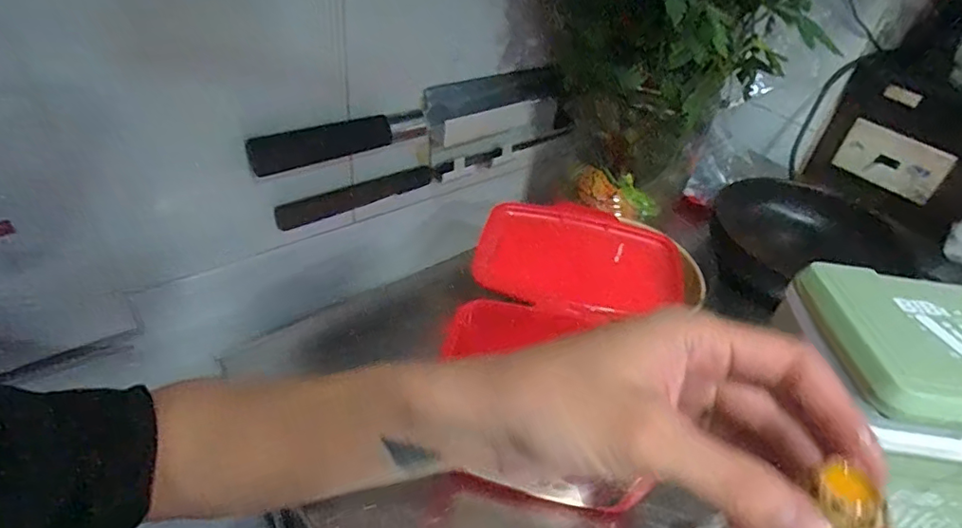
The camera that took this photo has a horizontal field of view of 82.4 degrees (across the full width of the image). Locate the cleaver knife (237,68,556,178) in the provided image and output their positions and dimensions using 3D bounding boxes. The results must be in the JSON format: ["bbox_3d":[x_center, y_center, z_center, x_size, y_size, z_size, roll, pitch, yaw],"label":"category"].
[{"bbox_3d":[-0.052,-0.123,0.467,0.280,0.051,0.021,-20,47,-28],"label":"cleaver knife"}]

